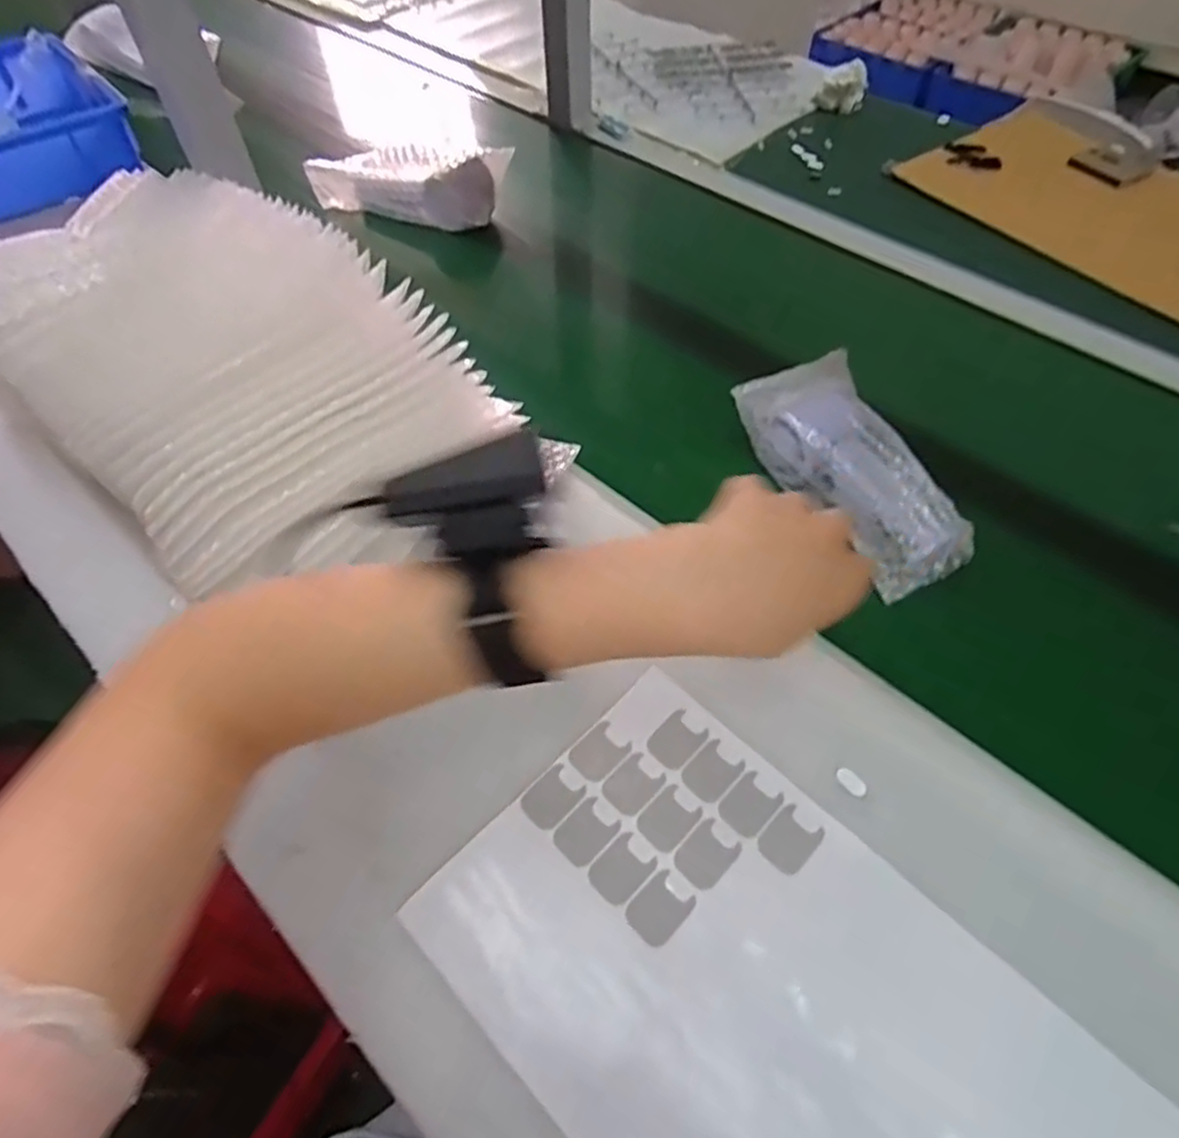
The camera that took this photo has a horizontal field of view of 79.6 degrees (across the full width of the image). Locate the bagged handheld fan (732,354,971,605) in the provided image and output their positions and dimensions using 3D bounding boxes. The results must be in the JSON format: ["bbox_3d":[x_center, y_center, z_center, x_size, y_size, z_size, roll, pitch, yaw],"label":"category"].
[{"bbox_3d":[0.189,-0.066,0.505,0.082,0.061,0.178,-31,72,-19],"label":"bagged handheld fan"}]

